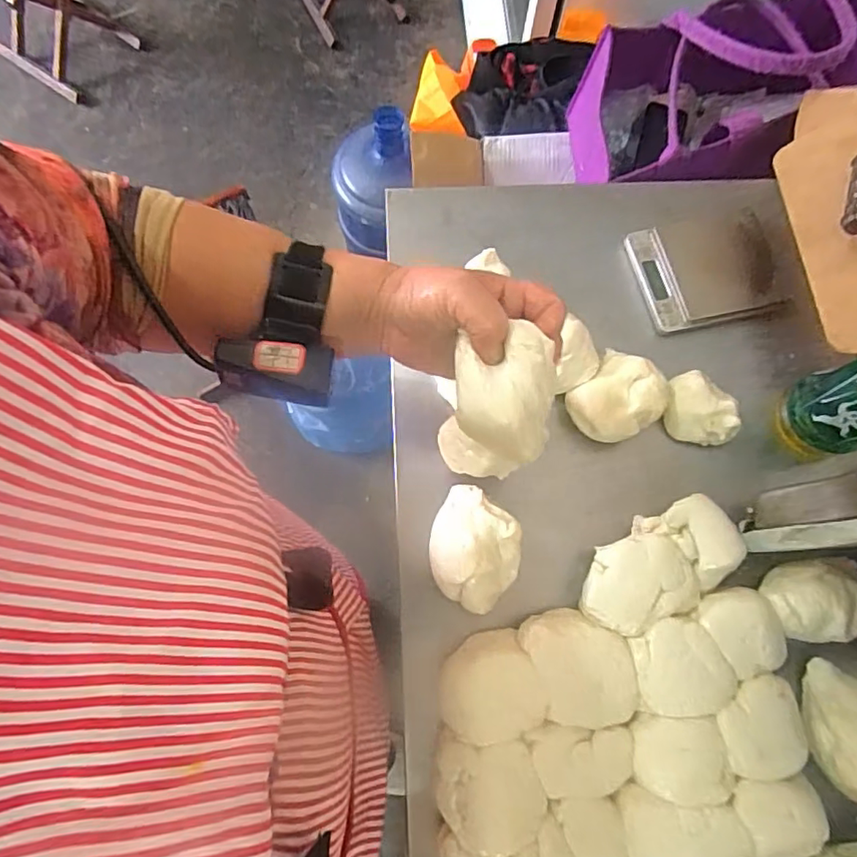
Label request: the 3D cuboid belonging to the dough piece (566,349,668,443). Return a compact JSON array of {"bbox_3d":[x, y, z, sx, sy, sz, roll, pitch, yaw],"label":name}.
[{"bbox_3d":[0.159,-0.023,0.476,0.075,0.045,0.065,-43,80,-12],"label":"dough piece"}]

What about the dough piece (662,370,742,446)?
[{"bbox_3d":[0.228,-0.011,0.485,0.053,0.038,0.066,-29,77,-9],"label":"dough piece"}]

